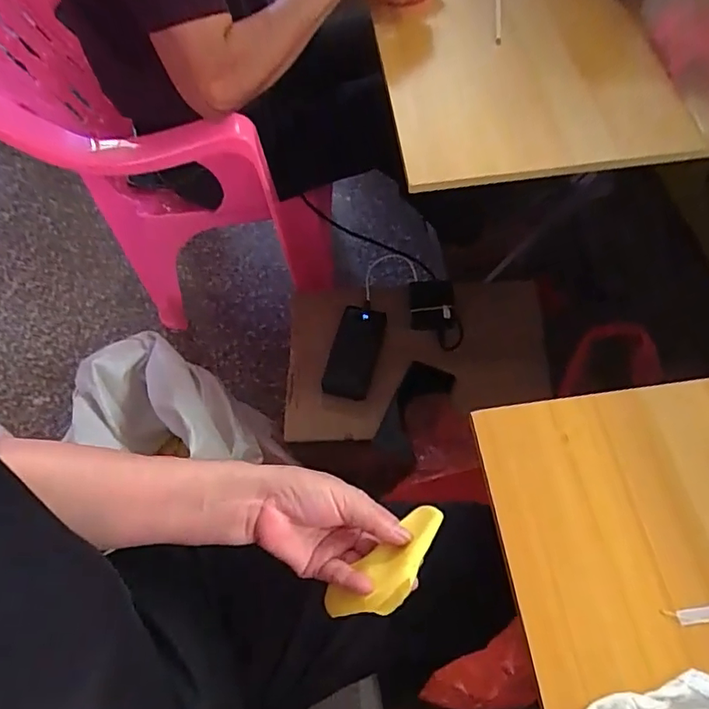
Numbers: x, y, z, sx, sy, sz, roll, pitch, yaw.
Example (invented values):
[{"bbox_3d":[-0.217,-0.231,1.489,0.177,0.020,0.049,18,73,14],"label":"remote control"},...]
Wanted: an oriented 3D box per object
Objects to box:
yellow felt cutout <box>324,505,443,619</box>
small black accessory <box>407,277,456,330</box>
[{"bbox_3d":[0.025,0.157,0.386,0.109,0.055,0.012,-41,110,-4],"label":"yellow felt cutout"},{"bbox_3d":[0.127,-0.087,0.880,0.072,0.021,0.094,-3,62,2],"label":"small black accessory"}]

